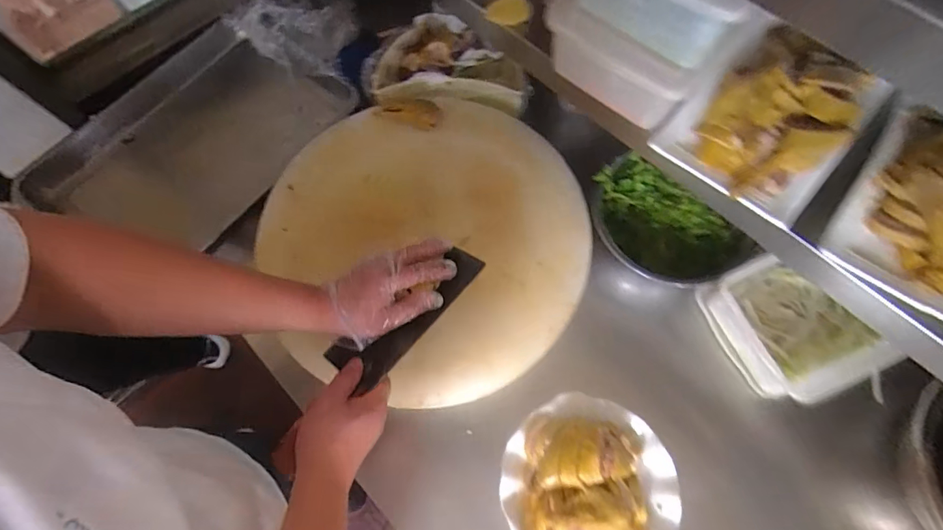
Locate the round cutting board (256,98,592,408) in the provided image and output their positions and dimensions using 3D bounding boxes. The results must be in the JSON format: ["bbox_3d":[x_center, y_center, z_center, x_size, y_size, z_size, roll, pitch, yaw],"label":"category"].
[{"bbox_3d":[-0.059,-0.035,0.628,0.431,0.063,0.444,-1,69,2],"label":"round cutting board"}]

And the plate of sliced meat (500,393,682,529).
[{"bbox_3d":[0.143,0.267,0.536,0.203,0.048,0.204,-1,69,2],"label":"plate of sliced meat"}]

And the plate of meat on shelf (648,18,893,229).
[{"bbox_3d":[0.312,-0.158,0.460,0.161,0.065,0.215,40,75,15],"label":"plate of meat on shelf"}]

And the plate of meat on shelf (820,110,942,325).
[{"bbox_3d":[0.451,-0.052,0.410,0.156,0.055,0.200,35,74,14],"label":"plate of meat on shelf"}]

